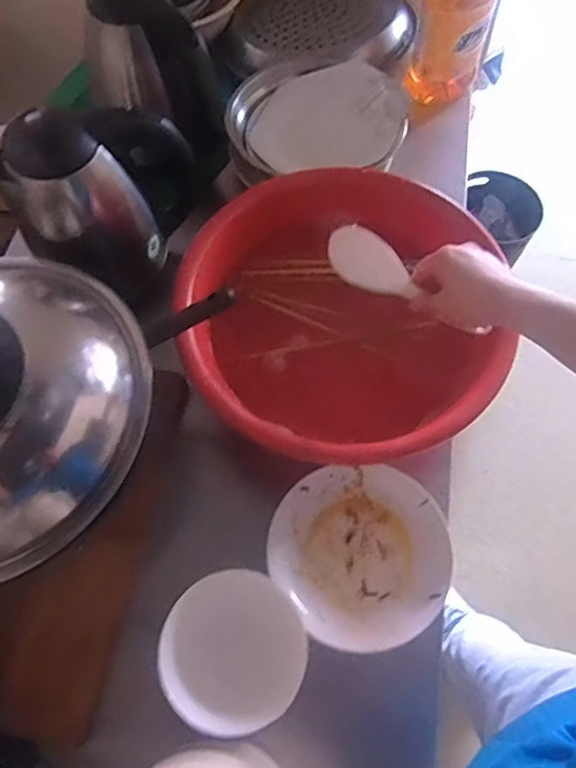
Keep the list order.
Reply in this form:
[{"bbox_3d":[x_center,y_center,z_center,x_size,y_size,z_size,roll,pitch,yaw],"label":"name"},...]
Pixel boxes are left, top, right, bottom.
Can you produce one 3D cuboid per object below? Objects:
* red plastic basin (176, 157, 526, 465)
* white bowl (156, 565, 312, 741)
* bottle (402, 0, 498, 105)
[{"bbox_3d":[0.063,-0.046,0.701,0.334,0.225,0.324,-24,67,-11],"label":"red plastic basin"},{"bbox_3d":[-0.047,0.219,0.481,0.112,0.041,0.110,0,64,0],"label":"white bowl"},{"bbox_3d":[0.230,-0.510,0.785,0.100,0.259,0.073,17,66,8],"label":"bottle"}]

